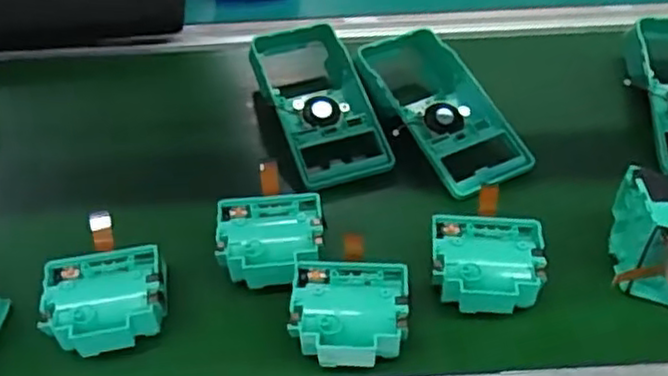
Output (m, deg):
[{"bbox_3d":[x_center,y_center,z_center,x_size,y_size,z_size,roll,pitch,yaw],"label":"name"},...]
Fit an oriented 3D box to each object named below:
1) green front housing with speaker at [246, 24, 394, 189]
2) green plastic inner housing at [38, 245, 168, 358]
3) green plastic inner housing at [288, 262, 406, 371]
[{"bbox_3d":[-0.016,-0.078,0.607,0.083,0.035,0.170,-16,50,-11],"label":"green front housing with speaker"},{"bbox_3d":[-0.149,0.077,0.456,0.080,0.036,0.070,-12,50,-8],"label":"green plastic inner housing"},{"bbox_3d":[0.010,0.085,0.446,0.074,0.043,0.071,2,49,3],"label":"green plastic inner housing"}]

